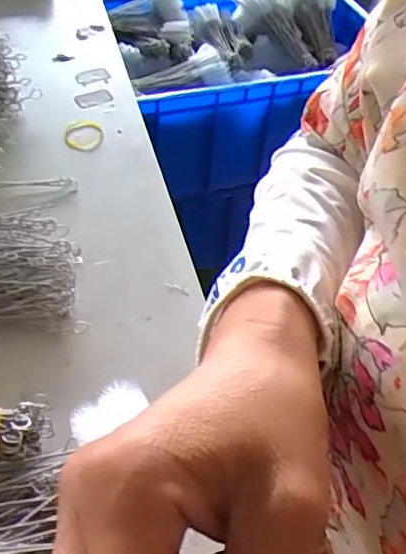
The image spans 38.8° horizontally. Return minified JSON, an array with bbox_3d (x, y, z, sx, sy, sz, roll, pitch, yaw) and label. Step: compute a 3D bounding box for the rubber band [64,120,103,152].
[{"bbox_3d":[-0.111,-0.133,0.537,0.034,0.007,0.040,-4,50,-7],"label":"rubber band"}]

